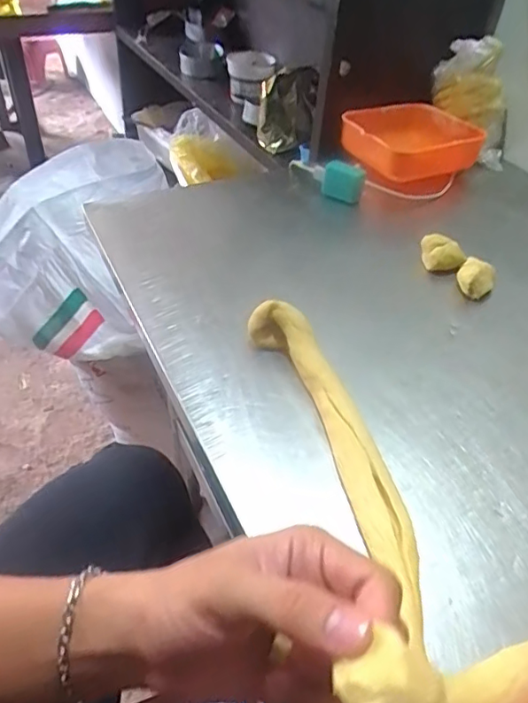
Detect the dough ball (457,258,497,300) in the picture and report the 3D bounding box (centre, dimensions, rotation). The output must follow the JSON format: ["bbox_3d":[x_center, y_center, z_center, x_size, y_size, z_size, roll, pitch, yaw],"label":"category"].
[{"bbox_3d":[0.213,-0.072,0.568,0.035,0.030,0.043,21,45,17],"label":"dough ball"}]

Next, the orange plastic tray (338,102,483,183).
[{"bbox_3d":[0.196,-0.275,0.758,0.168,0.060,0.129,-15,46,-20],"label":"orange plastic tray"}]

